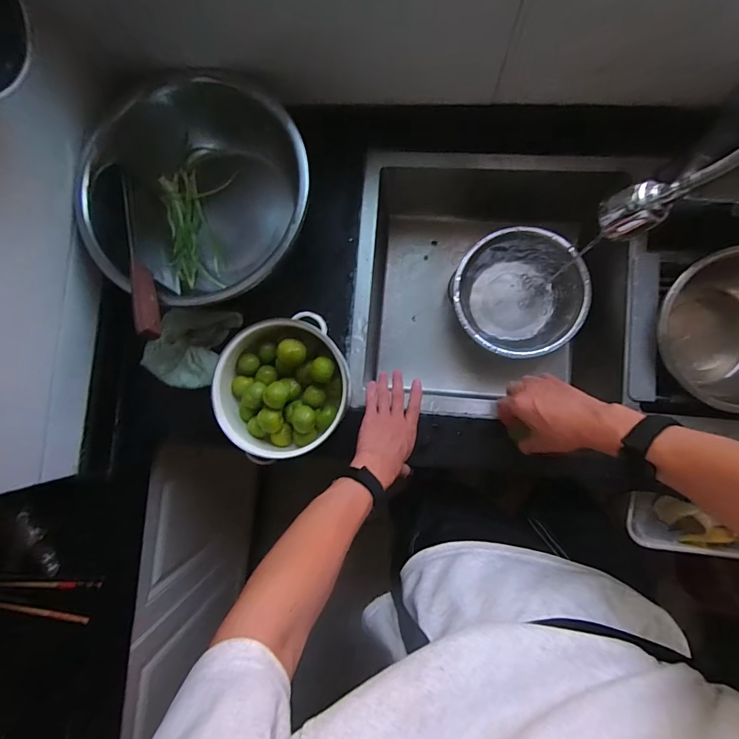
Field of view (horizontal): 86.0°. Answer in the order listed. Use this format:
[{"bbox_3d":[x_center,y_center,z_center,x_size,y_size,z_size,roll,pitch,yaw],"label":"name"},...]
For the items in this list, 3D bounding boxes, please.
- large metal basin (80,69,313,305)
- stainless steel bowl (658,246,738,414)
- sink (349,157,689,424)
[{"bbox_3d":[-0.248,-0.249,0.597,0.327,0.154,0.306,0,87,5],"label":"large metal basin"},{"bbox_3d":[0.541,-0.058,0.607,0.224,0.134,0.214,0,87,5],"label":"stainless steel bowl"},{"bbox_3d":[0.199,-0.130,0.731,0.421,0.222,0.364,2,87,5],"label":"sink"}]

